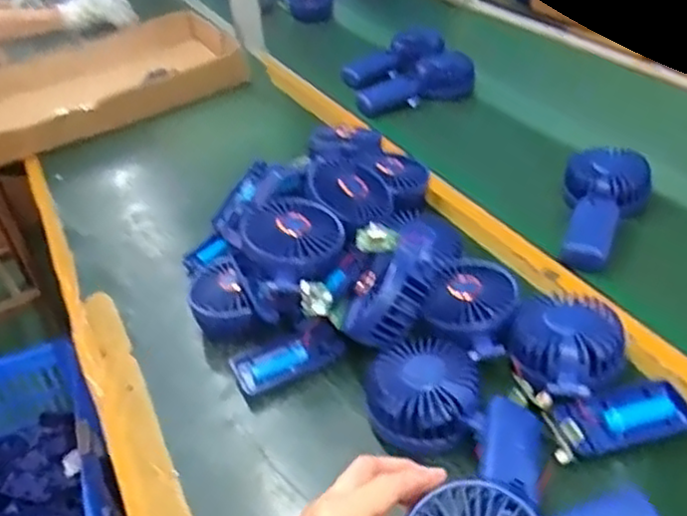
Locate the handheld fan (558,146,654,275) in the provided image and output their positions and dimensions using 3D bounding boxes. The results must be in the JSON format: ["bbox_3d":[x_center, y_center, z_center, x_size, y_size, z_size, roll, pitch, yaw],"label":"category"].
[{"bbox_3d":[0.256,-0.048,0.717,0.082,0.042,0.158,14,52,26],"label":"handheld fan"}]

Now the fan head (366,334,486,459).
[{"bbox_3d":[0.060,0.101,0.530,0.082,0.042,0.088,-4,35,3],"label":"fan head"}]

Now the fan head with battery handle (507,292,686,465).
[{"bbox_3d":[0.179,0.081,0.529,0.105,0.039,0.128,-14,36,-11],"label":"fan head with battery handle"}]

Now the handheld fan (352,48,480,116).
[{"bbox_3d":[0.108,-0.257,1.027,0.191,0.070,0.050,-18,37,-16],"label":"handheld fan"}]

